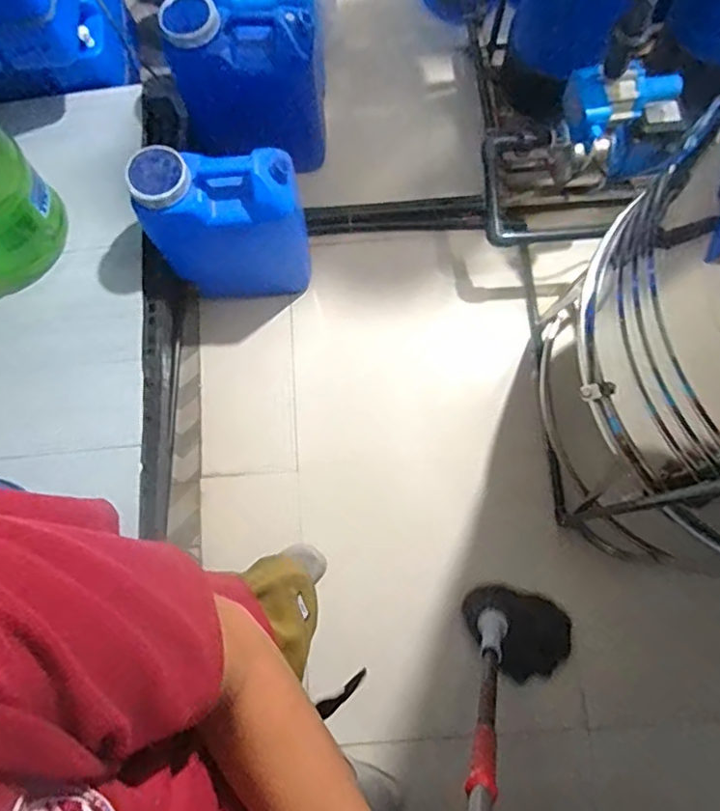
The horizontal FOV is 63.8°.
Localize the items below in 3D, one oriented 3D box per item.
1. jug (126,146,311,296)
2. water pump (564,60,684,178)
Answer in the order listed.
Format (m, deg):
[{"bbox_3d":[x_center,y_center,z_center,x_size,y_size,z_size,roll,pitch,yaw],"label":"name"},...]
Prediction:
[{"bbox_3d":[-0.290,-0.408,1.343,0.325,0.420,0.170,-4,76,0],"label":"jug"},{"bbox_3d":[0.581,-0.612,1.290,0.283,0.261,0.144,-7,76,0],"label":"water pump"}]

